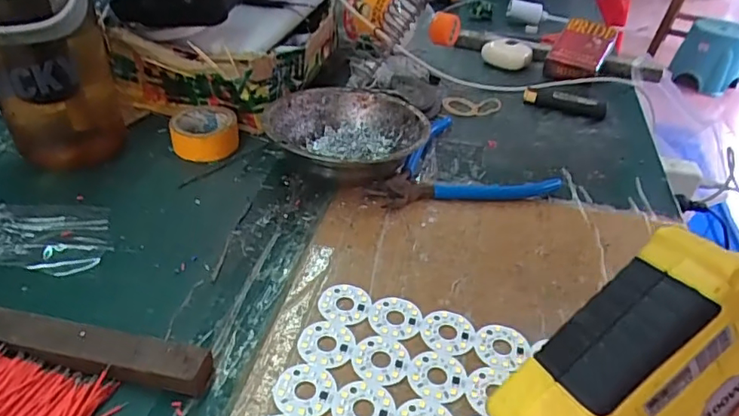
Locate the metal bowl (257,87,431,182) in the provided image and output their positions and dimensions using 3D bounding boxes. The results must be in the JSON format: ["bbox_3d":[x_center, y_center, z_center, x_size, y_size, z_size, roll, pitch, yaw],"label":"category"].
[{"bbox_3d":[-0.018,-0.055,0.434,0.122,0.042,0.120,2,37,-2],"label":"metal bowl"}]

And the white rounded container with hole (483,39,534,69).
[{"bbox_3d":[0.157,-0.180,0.624,0.051,0.018,0.048,-2,38,-7],"label":"white rounded container with hole"}]

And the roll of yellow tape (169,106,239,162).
[{"bbox_3d":[-0.136,-0.063,0.453,0.052,0.024,0.054,-5,38,-11],"label":"roll of yellow tape"}]

